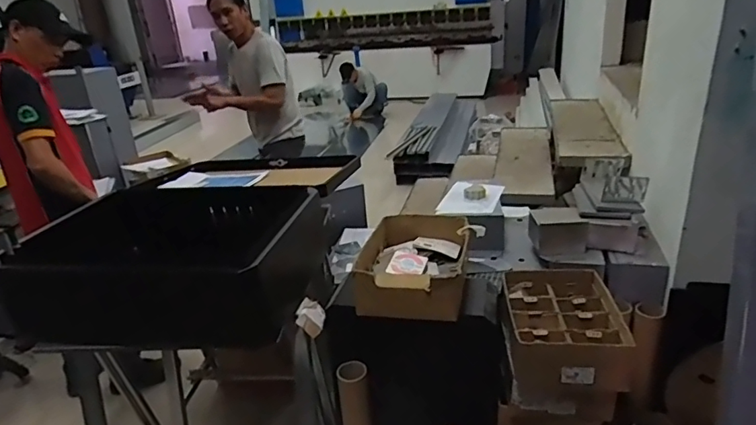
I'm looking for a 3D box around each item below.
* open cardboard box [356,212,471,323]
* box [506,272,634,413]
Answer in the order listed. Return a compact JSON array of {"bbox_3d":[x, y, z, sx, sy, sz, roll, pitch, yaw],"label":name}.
[{"bbox_3d":[0.104,0.150,1.526,0.317,0.128,0.389,1,24,14],"label":"open cardboard box"},{"bbox_3d":[0.526,0.370,1.483,0.320,0.223,0.398,-1,24,7],"label":"box"}]

